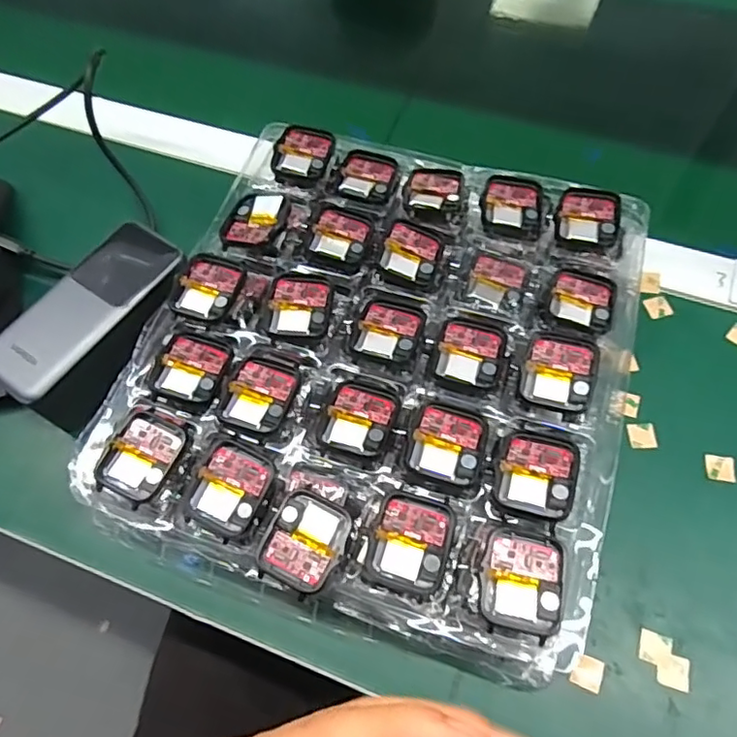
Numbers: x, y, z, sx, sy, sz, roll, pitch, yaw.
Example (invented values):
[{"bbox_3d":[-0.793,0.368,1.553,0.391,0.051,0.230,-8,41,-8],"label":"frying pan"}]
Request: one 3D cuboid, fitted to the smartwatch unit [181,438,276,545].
[{"bbox_3d":[-0.070,0.062,0.287,0.036,0.011,0.043,22,66,13],"label":"smartwatch unit"}]

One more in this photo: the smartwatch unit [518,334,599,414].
[{"bbox_3d":[0.101,0.001,0.302,0.035,0.007,0.039,15,65,10],"label":"smartwatch unit"}]

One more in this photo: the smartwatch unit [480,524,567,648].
[{"bbox_3d":[0.070,0.097,0.258,0.035,0.006,0.042,9,64,7],"label":"smartwatch unit"}]

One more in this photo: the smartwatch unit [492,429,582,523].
[{"bbox_3d":[0.082,0.050,0.276,0.036,0.008,0.041,16,65,10],"label":"smartwatch unit"}]

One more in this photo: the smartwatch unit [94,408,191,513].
[{"bbox_3d":[-0.117,0.046,0.295,0.036,0.008,0.044,22,66,13],"label":"smartwatch unit"}]

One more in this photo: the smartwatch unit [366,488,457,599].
[{"bbox_3d":[0.020,0.083,0.271,0.036,0.010,0.043,16,65,10],"label":"smartwatch unit"}]

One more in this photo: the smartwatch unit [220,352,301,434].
[{"bbox_3d":[-0.057,0.013,0.306,0.034,0.004,0.042,15,65,10],"label":"smartwatch unit"}]

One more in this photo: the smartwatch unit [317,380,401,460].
[{"bbox_3d":[-0.005,0.026,0.299,0.036,0.004,0.040,17,65,11],"label":"smartwatch unit"}]

